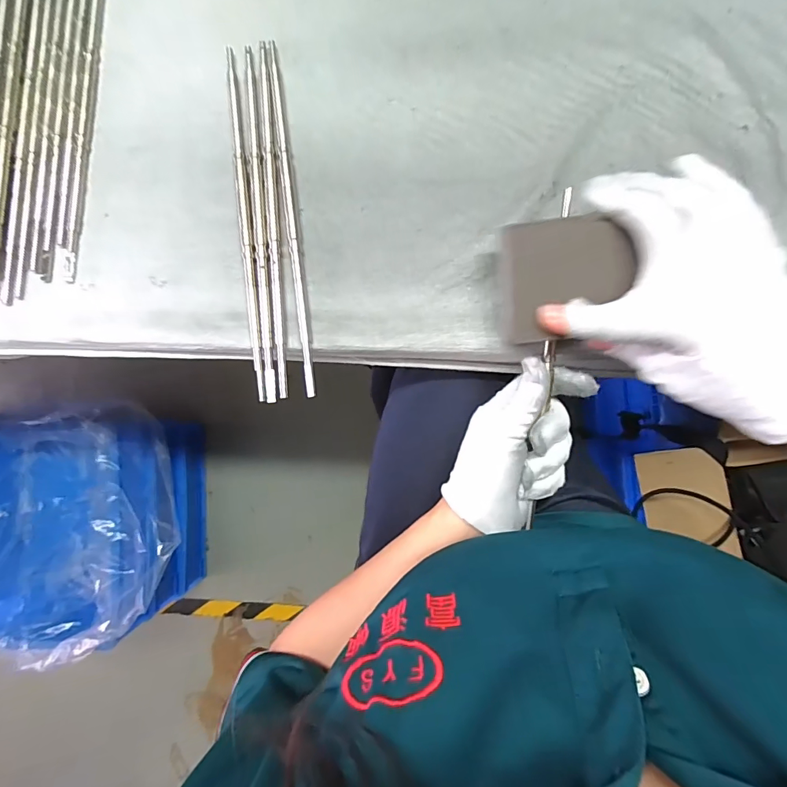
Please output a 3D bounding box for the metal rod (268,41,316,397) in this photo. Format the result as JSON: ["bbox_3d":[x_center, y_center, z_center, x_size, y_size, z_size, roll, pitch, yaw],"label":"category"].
[{"bbox_3d":[-0.073,-0.127,0.306,0.009,0.005,0.257,-8,87,5],"label":"metal rod"}]

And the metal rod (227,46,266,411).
[{"bbox_3d":[-0.107,-0.124,0.307,0.008,0.005,0.256,-7,87,5],"label":"metal rod"}]

